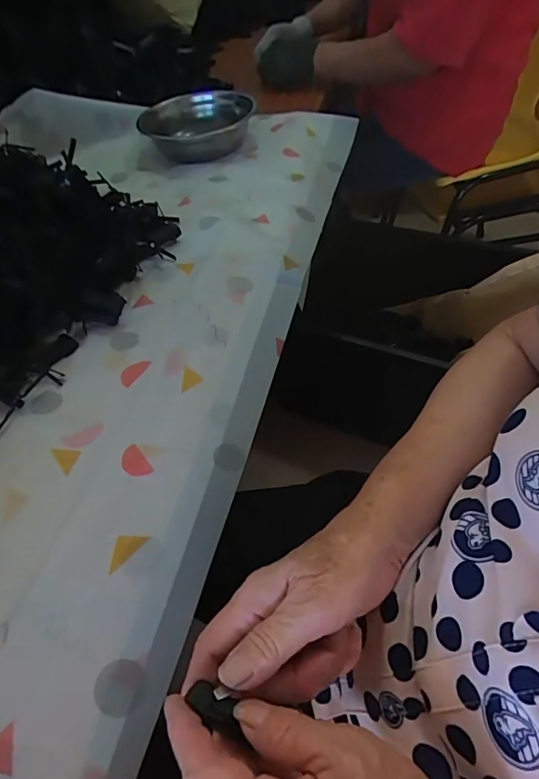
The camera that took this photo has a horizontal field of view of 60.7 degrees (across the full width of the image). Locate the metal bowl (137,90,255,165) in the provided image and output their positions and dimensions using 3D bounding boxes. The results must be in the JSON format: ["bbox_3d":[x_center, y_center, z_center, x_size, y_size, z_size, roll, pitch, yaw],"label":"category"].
[{"bbox_3d":[-0.130,-0.484,0.851,0.200,0.057,0.203,-4,49,4],"label":"metal bowl"}]

